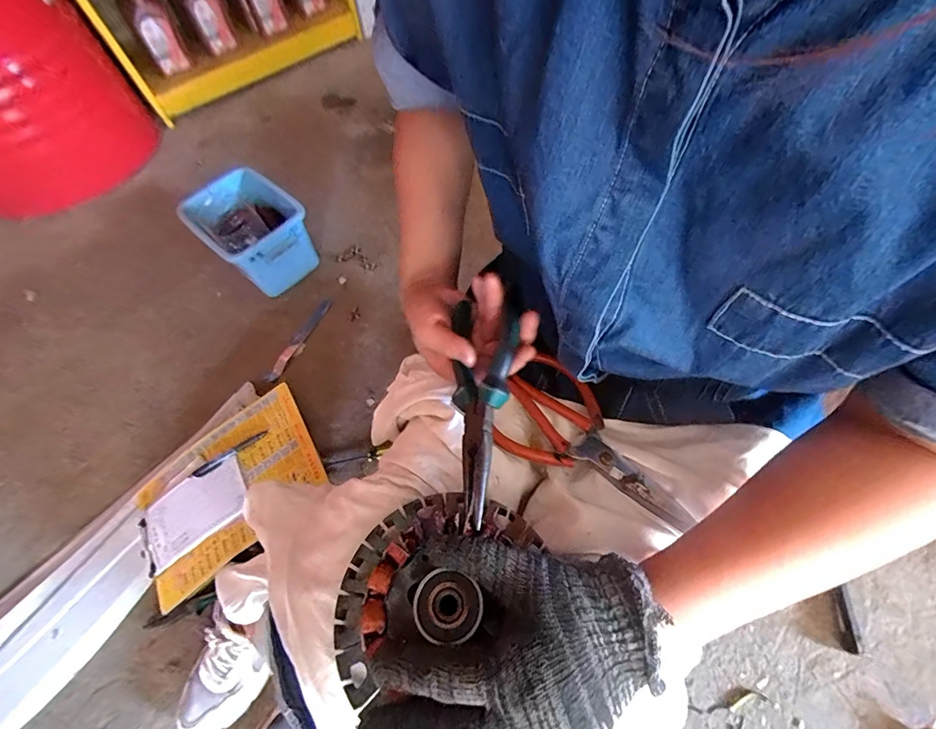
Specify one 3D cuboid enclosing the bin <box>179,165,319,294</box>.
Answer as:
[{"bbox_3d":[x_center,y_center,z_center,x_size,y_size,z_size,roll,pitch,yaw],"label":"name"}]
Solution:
[{"bbox_3d":[-0.469,-0.290,0.942,0.230,0.192,0.205,38,70,22],"label":"bin"}]

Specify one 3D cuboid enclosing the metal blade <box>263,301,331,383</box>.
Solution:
[{"bbox_3d":[-0.366,-0.056,0.905,0.032,0.010,0.227,18,64,14],"label":"metal blade"}]

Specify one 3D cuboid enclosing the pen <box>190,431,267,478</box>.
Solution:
[{"bbox_3d":[-0.377,0.145,0.660,0.126,0.014,0.018,-27,62,-10],"label":"pen"}]

